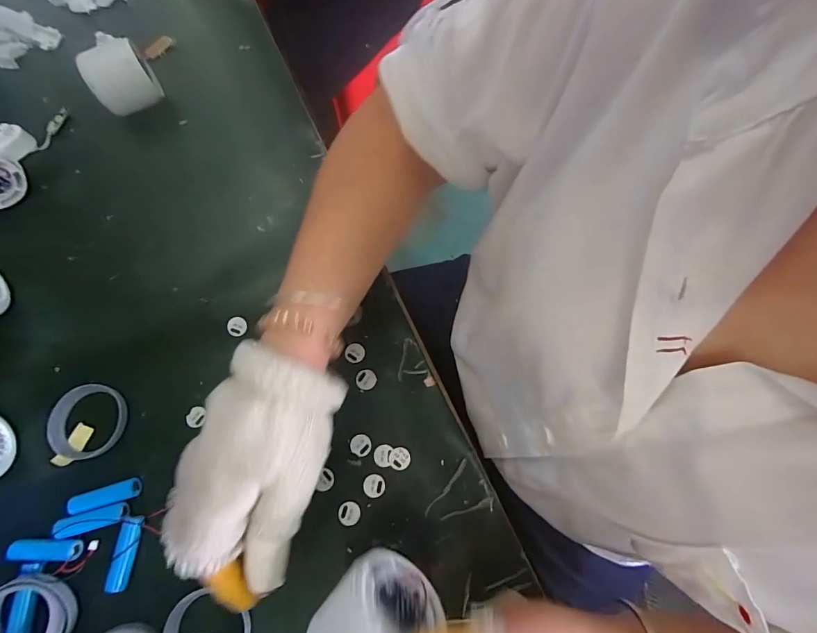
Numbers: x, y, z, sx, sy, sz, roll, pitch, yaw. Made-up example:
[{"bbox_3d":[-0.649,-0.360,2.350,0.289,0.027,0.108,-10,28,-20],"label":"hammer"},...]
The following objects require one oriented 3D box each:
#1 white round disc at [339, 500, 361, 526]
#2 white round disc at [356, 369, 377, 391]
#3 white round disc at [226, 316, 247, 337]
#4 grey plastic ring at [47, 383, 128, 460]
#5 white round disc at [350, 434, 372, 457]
[{"bbox_3d":[-0.046,0.152,0.311,0.016,0.004,0.017,0,74,2],"label":"white round disc"},{"bbox_3d":[-0.036,0.053,0.340,0.017,0.004,0.017,0,74,2],"label":"white round disc"},{"bbox_3d":[-0.151,0.008,0.355,0.018,0.004,0.017,0,74,2],"label":"white round disc"},{"bbox_3d":[-0.268,0.087,0.339,0.060,0.008,0.060,-8,74,-1],"label":"grey plastic ring"},{"bbox_3d":[-0.038,0.104,0.325,0.016,0.004,0.016,0,74,2],"label":"white round disc"}]

